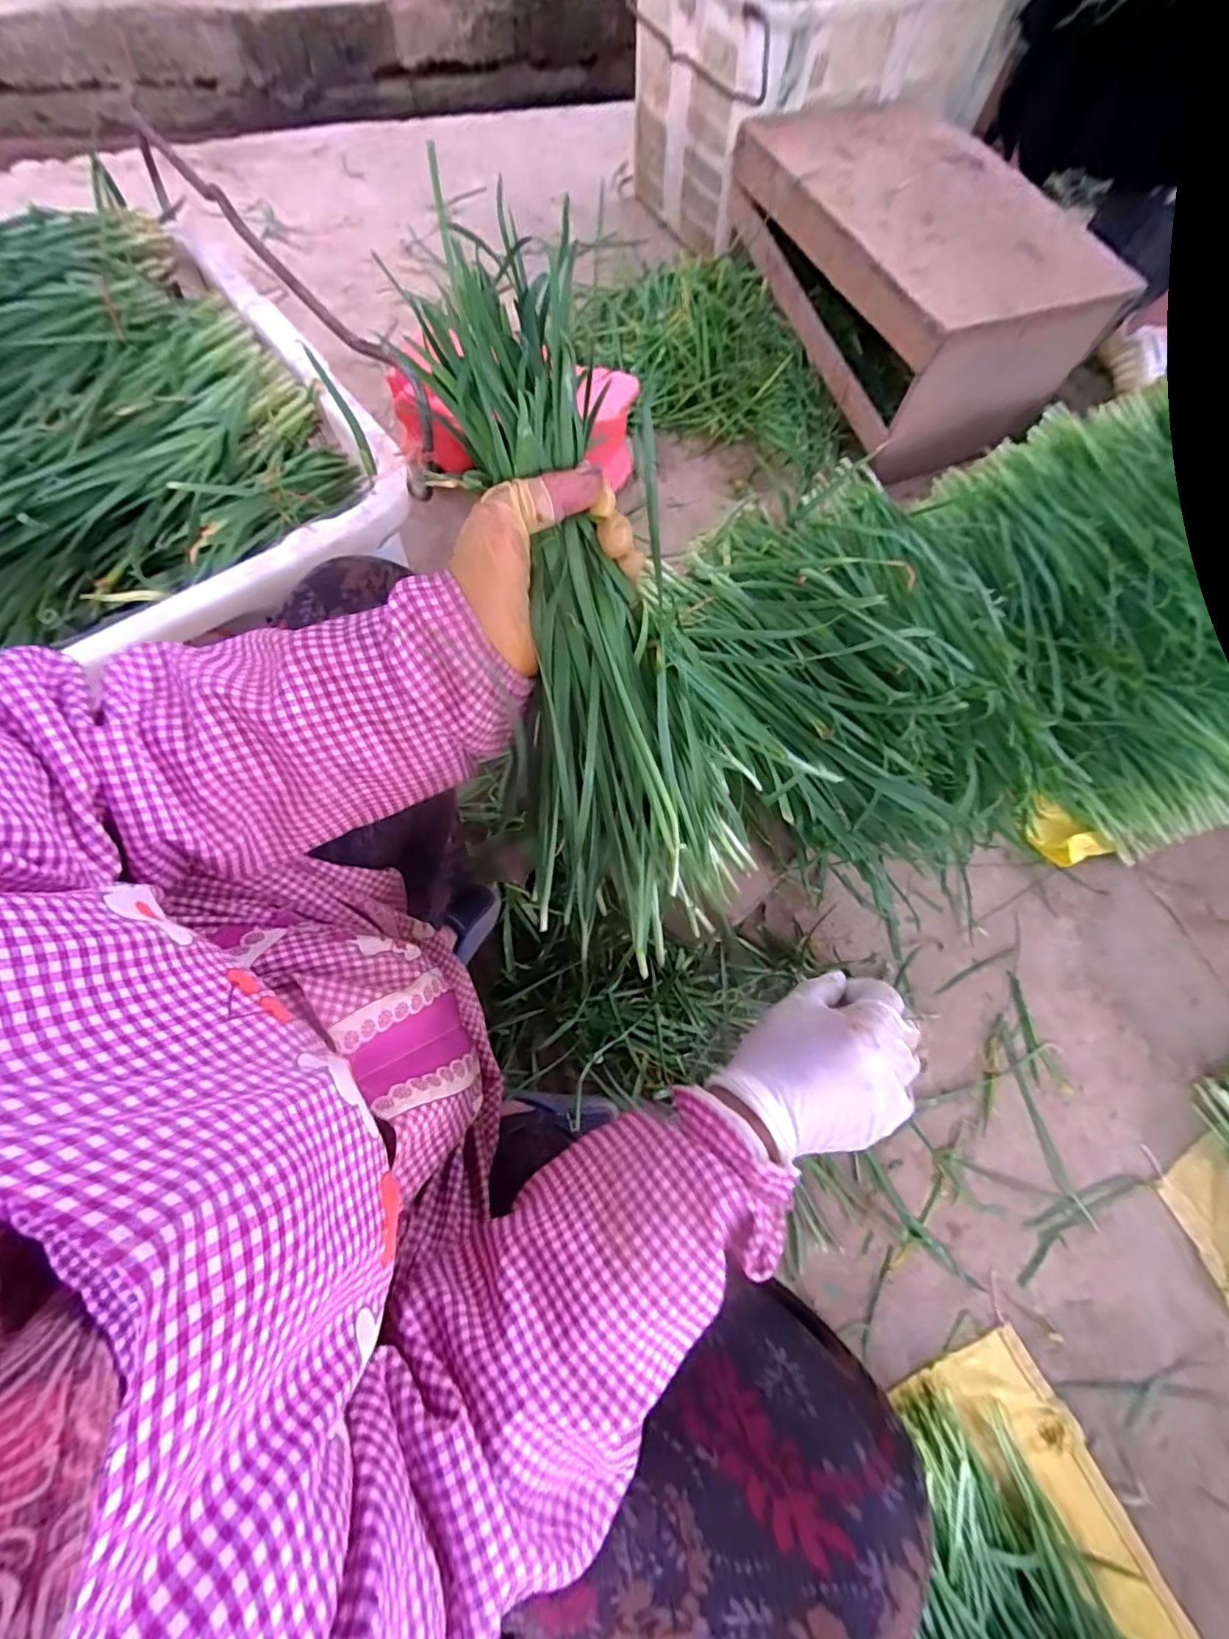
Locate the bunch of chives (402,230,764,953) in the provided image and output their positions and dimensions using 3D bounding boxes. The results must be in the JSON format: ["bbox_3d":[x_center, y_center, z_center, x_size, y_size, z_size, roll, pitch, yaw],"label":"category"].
[{"bbox_3d":[-0.010,-0.090,0.318,0.137,0.059,0.351,-18,109,-8],"label":"bunch of chives"}]

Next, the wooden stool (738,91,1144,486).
[{"bbox_3d":[0.484,-0.934,1.010,0.394,0.235,0.631,-25,74,-13],"label":"wooden stool"}]

